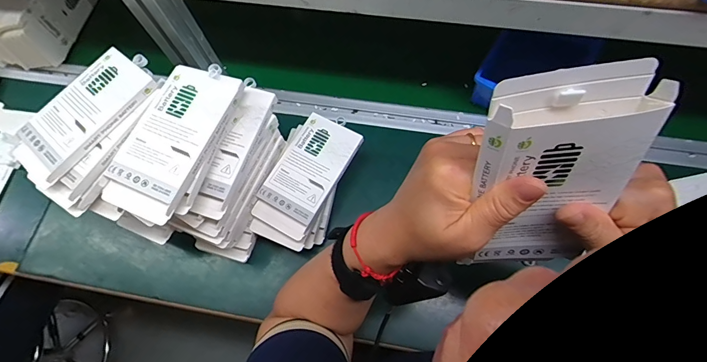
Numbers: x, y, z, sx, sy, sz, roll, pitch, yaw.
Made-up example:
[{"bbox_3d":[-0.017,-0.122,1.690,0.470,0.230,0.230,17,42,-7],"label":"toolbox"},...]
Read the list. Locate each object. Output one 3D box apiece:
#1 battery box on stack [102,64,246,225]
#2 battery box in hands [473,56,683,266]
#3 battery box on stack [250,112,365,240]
[{"bbox_3d":[-0.179,-0.045,0.375,0.077,0.018,0.165,21,71,11],"label":"battery box on stack"},{"bbox_3d":[0.115,0.005,0.217,0.082,0.150,0.013,-6,45,4],"label":"battery box in hands"},{"bbox_3d":[-0.058,-0.009,0.472,0.078,0.022,0.151,28,72,13],"label":"battery box on stack"}]

